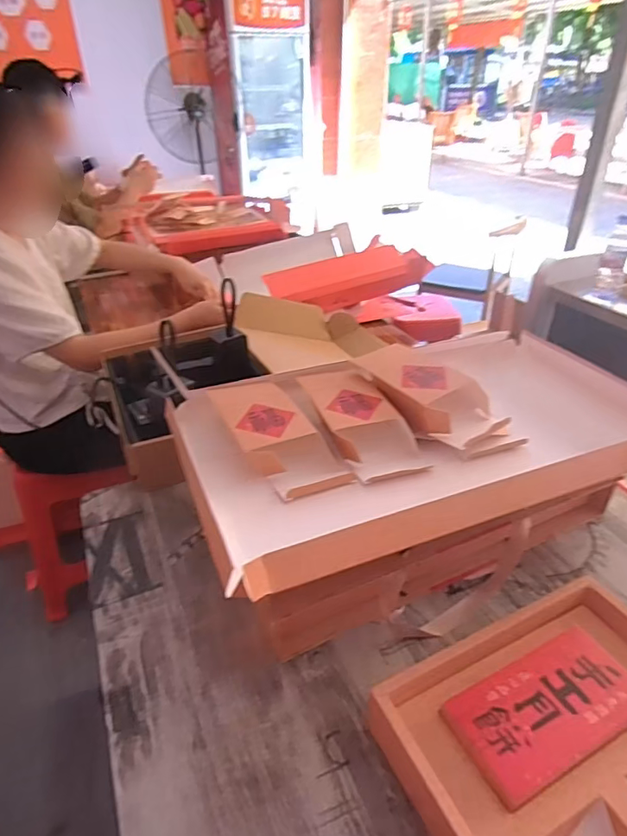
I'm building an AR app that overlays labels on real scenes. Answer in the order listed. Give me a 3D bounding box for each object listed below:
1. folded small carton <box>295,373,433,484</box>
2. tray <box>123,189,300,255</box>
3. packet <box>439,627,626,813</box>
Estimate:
[{"bbox_3d":[0.049,0.003,0.599,0.092,0.047,0.176,-15,36,-20],"label":"folded small carton"},{"bbox_3d":[-0.323,-0.633,1.626,0.508,0.089,0.451,-13,36,-17],"label":"tray"},{"bbox_3d":[0.204,0.245,0.440,0.170,0.011,0.087,-17,37,-22],"label":"packet"}]

